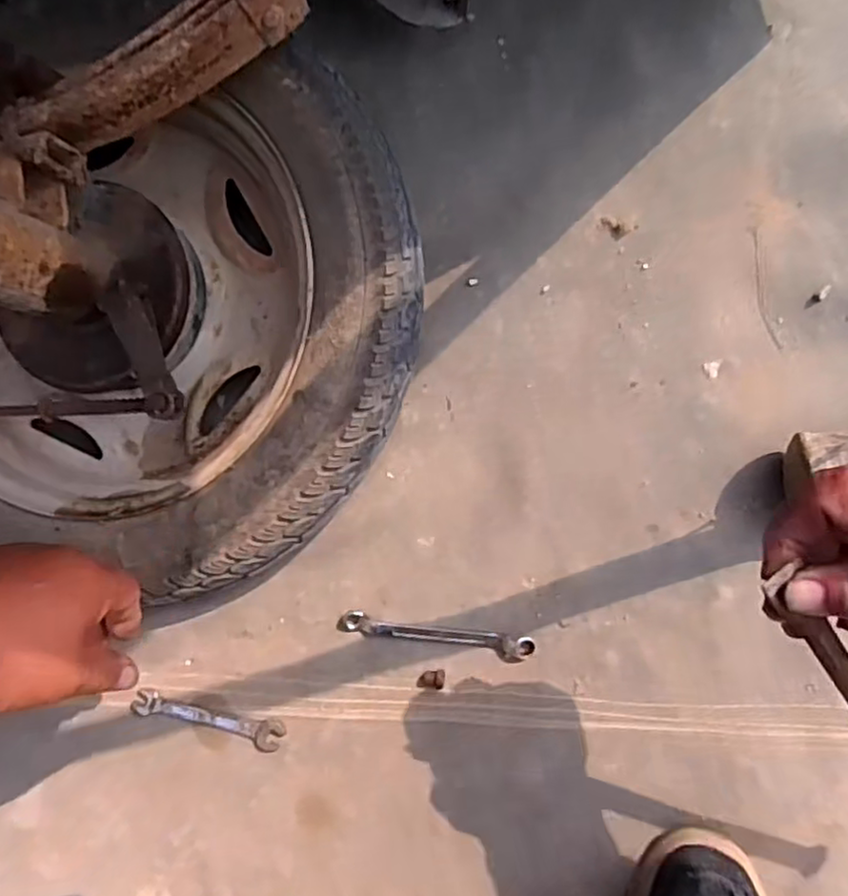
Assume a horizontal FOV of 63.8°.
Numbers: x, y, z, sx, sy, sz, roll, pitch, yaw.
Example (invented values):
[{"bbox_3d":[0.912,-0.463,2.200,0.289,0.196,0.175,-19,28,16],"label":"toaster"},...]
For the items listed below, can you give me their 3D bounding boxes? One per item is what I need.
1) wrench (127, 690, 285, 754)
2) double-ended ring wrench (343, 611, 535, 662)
[{"bbox_3d":[-0.167,0.208,0.521,0.124,0.004,0.023,10,84,6],"label":"wrench"},{"bbox_3d":[0.010,0.140,0.506,0.140,0.011,0.018,7,84,6],"label":"double-ended ring wrench"}]

